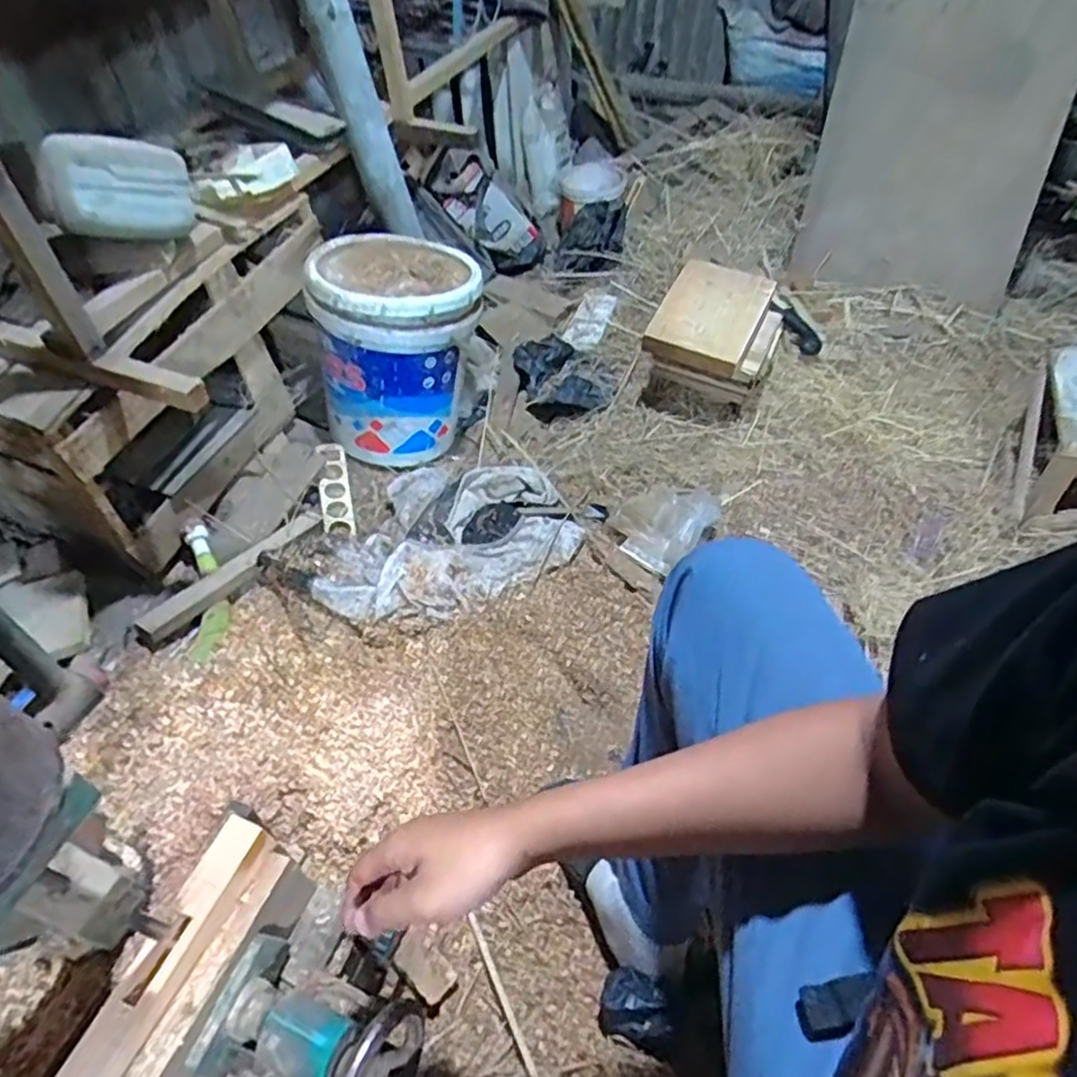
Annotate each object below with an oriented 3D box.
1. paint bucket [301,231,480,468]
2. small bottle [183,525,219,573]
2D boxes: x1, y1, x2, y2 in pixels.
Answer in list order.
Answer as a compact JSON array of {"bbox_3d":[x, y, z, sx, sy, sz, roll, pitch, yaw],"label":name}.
[{"bbox_3d":[-0.248,-0.366,1.289,0.280,0.347,0.287,-1,50,1],"label":"paint bucket"},{"bbox_3d":[-0.565,0.019,1.156,0.035,0.024,0.090,-26,80,-19],"label":"small bottle"}]

